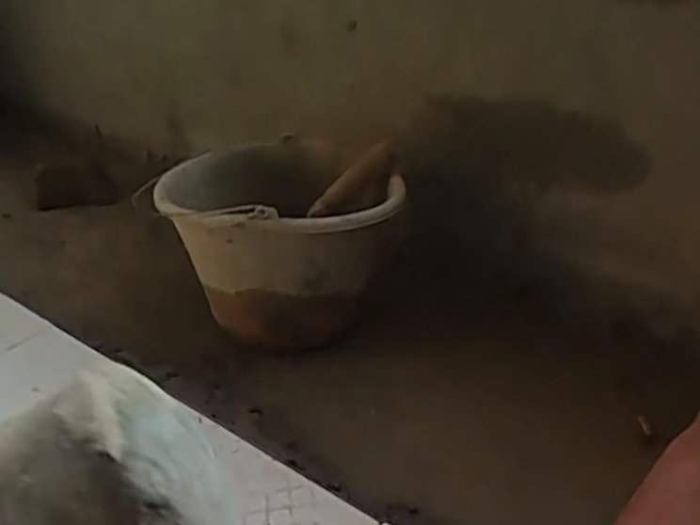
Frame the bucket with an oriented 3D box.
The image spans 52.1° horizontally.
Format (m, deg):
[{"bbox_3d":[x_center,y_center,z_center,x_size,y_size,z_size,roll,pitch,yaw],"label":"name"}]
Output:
[{"bbox_3d":[-0.082,-0.024,0.931,0.276,0.223,0.281,-1,31,1],"label":"bucket"}]

